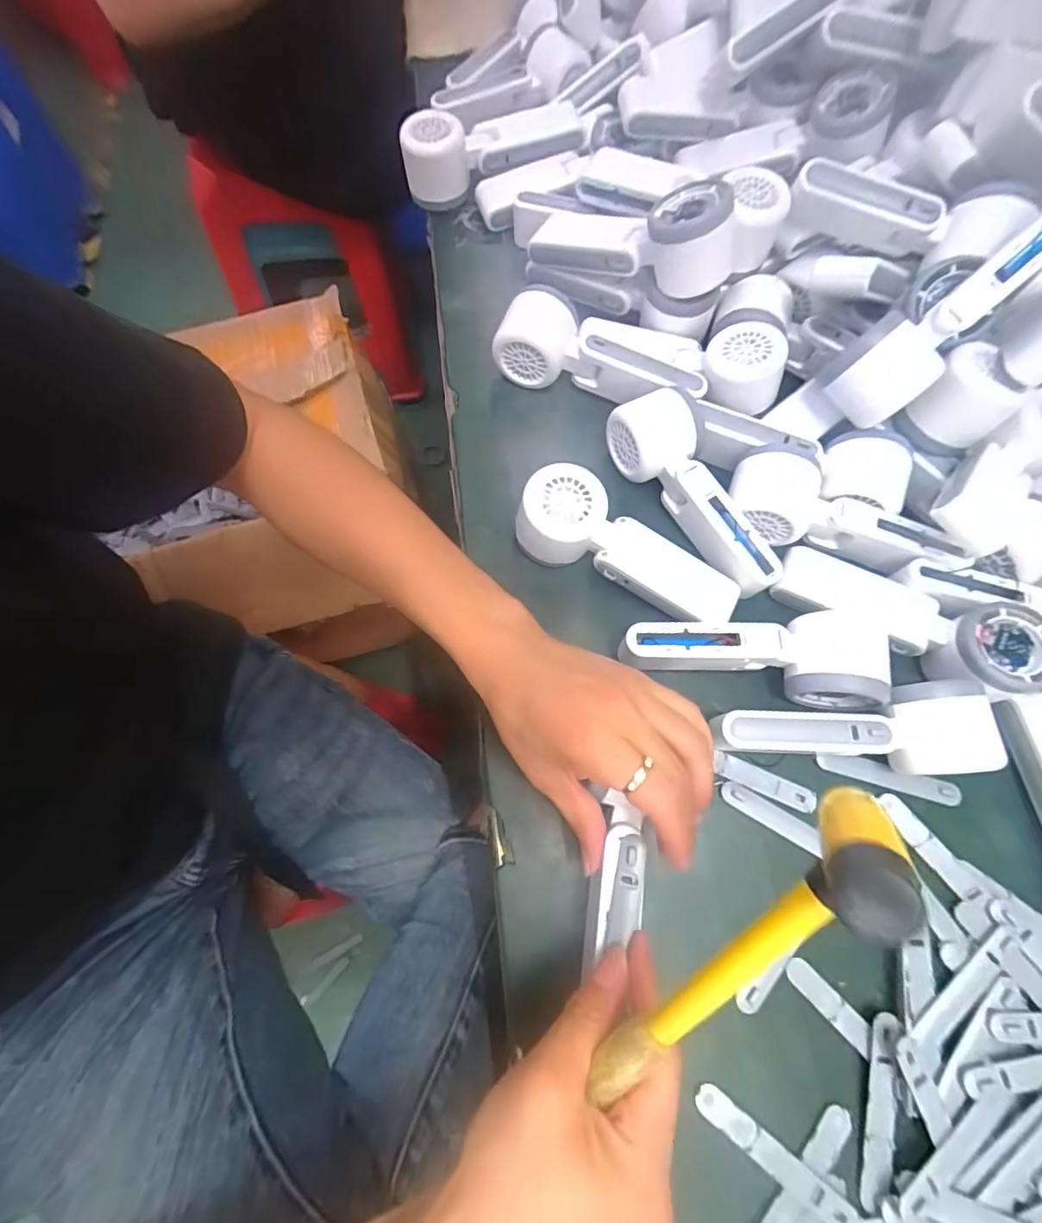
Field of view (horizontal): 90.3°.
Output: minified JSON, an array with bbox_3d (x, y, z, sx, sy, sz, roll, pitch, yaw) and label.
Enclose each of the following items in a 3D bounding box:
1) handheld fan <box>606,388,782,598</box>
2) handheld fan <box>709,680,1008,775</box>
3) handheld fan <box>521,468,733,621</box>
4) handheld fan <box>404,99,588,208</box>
[{"bbox_3d":[0.131,-0.090,0.382,0.056,0.046,0.169,-32,76,-12],"label":"handheld fan"},{"bbox_3d":[0.201,0.077,0.326,0.165,0.051,0.052,-2,72,-3],"label":"handheld fan"},{"bbox_3d":[0.075,-0.044,0.372,0.171,0.042,0.059,27,73,-8],"label":"handheld fan"},{"bbox_3d":[-0.022,-0.425,0.478,0.171,0.059,0.051,-16,74,-7],"label":"handheld fan"}]

